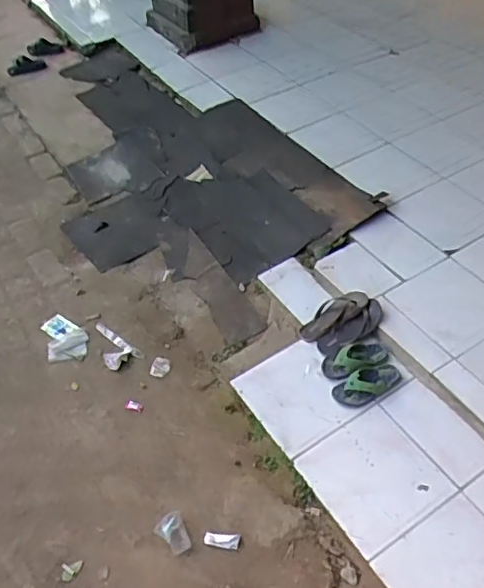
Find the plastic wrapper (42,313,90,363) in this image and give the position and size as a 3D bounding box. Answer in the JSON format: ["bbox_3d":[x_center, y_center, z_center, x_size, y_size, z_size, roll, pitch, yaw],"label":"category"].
[{"bbox_3d":[-0.560,0.134,1.815,0.127,0.012,0.194,-18,48,-14],"label":"plastic wrapper"}]

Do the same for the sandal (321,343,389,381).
[{"bbox_3d":[0.327,0.193,1.666,0.192,0.040,0.086,-16,48,-12],"label":"sandal"}]

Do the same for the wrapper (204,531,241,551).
[{"bbox_3d":[-0.047,0.584,1.365,0.083,0.015,0.038,5,47,8],"label":"wrapper"}]

